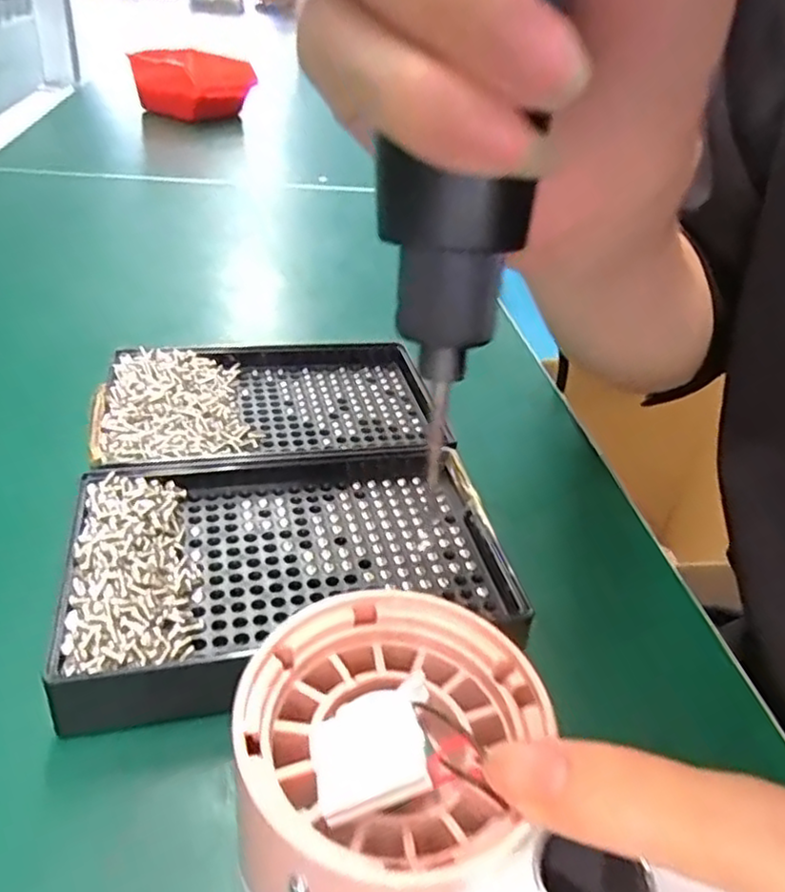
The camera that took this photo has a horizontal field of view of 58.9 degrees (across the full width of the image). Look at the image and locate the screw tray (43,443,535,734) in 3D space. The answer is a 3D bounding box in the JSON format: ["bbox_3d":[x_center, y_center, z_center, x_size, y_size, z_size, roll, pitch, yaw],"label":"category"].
[{"bbox_3d":[-0.033,0.037,0.231,0.138,0.025,0.088,-6,37,-18],"label":"screw tray"}]

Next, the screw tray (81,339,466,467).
[{"bbox_3d":[-0.049,-0.021,0.298,0.142,0.019,0.089,-5,36,-17],"label":"screw tray"}]

